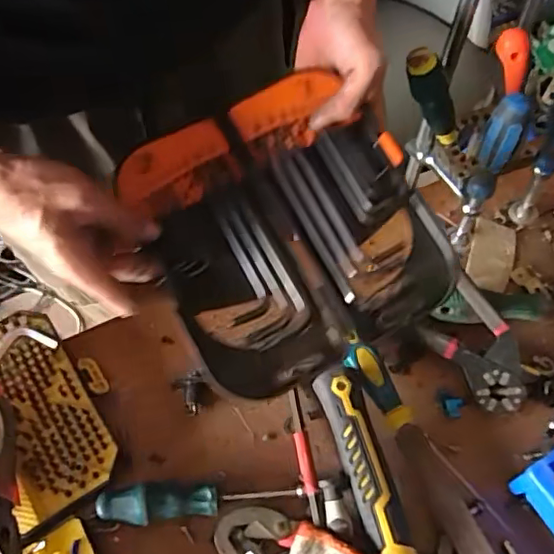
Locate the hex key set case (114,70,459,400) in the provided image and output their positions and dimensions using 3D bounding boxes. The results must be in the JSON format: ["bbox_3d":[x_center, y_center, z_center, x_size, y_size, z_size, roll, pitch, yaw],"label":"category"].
[{"bbox_3d":[0.005,-0.037,0.426,0.193,0.026,0.211,-27,78,-11],"label":"hex key set case"}]

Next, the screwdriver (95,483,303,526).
[{"bbox_3d":[-0.059,0.176,0.436,0.151,0.027,0.028,1,60,0],"label":"screwdriver"}]

